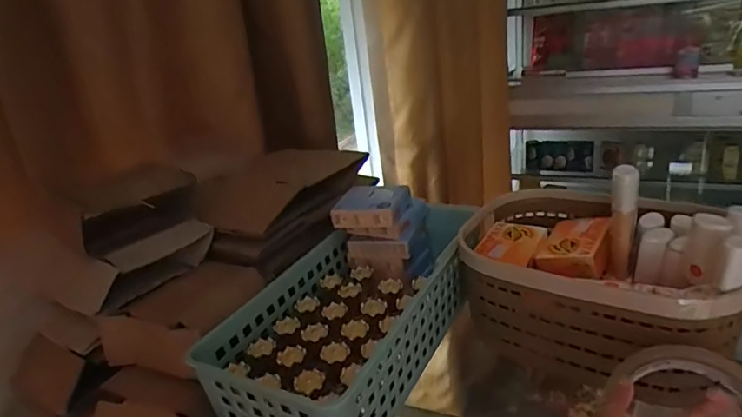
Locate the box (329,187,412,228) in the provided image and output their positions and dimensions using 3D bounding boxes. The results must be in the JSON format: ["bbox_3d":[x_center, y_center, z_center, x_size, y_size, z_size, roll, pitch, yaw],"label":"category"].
[{"bbox_3d":[0.001,-0.001,0.497,0.064,0.026,0.058,1,24,18],"label":"box"}]

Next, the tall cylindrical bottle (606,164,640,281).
[{"bbox_3d":[0.208,0.013,0.413,0.019,0.097,0.016,4,25,26],"label":"tall cylindrical bottle"}]

